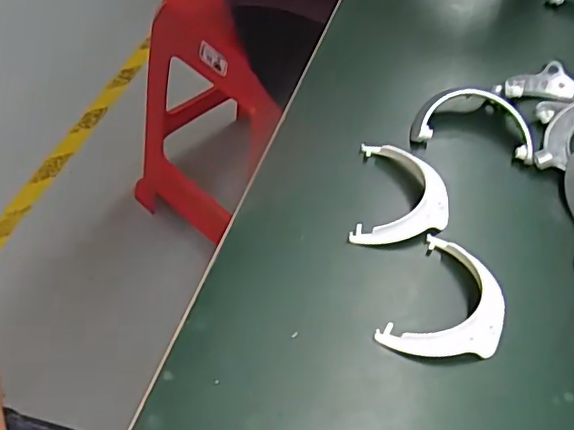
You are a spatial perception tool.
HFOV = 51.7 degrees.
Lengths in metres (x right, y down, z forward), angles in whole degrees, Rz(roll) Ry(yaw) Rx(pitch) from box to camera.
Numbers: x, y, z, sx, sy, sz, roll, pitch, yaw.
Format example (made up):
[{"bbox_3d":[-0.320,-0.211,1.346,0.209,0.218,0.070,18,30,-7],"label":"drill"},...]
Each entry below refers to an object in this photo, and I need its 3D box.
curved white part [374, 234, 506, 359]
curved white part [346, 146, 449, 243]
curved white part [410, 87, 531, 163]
[{"bbox_3d":[0.079,0.043,0.283,0.050,0.017,0.067,30,54,15],"label":"curved white part"},{"bbox_3d":[0.063,-0.010,0.323,0.050,0.017,0.067,12,52,2],"label":"curved white part"},{"bbox_3d":[0.114,-0.061,0.364,0.073,0.026,0.049,10,52,0],"label":"curved white part"}]

